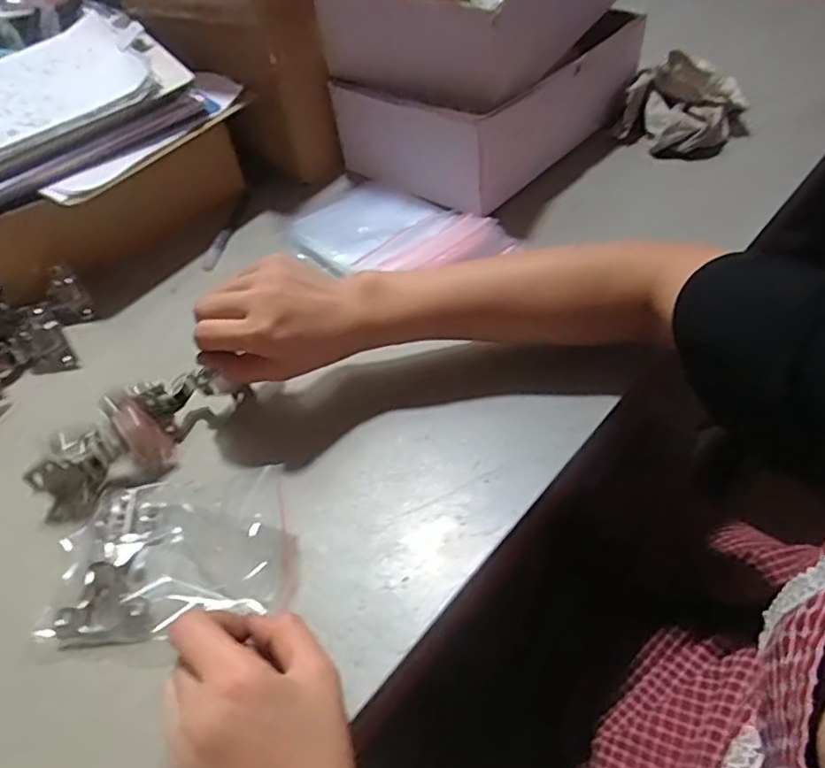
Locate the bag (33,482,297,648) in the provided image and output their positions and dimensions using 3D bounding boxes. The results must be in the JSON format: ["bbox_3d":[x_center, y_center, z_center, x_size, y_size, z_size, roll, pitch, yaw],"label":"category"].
[{"bbox_3d":[-0.153,0.110,0.409,0.150,0.022,0.107,-2,48,4],"label":"bag"}]

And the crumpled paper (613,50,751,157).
[{"bbox_3d":[0.296,-0.304,0.689,0.110,0.081,0.106,34,60,30],"label":"crumpled paper"}]

